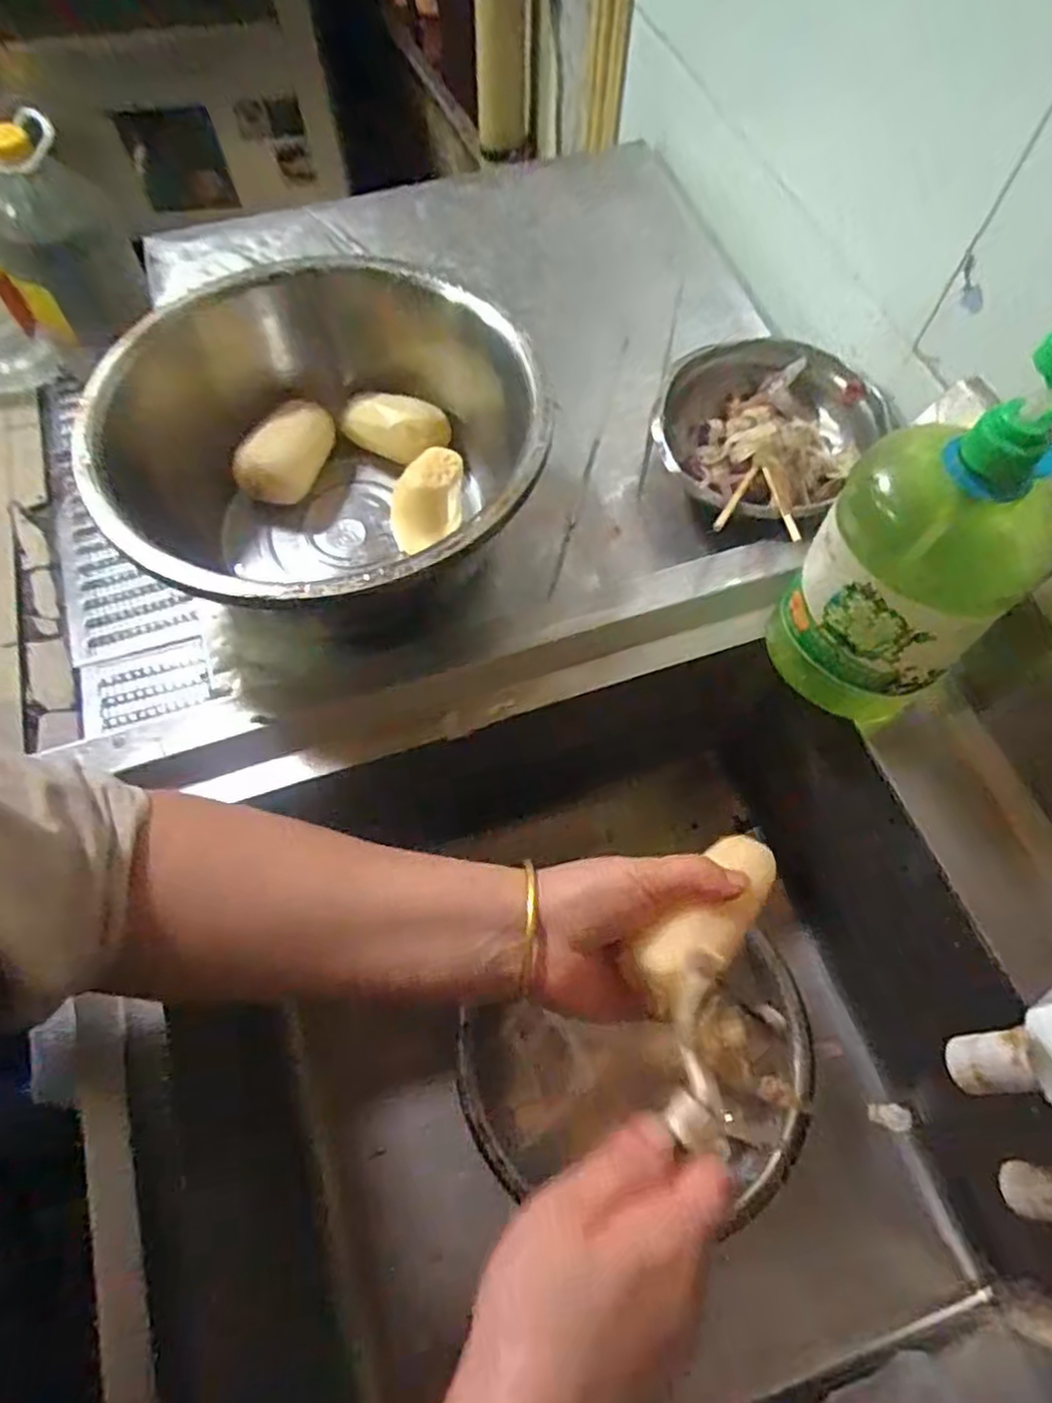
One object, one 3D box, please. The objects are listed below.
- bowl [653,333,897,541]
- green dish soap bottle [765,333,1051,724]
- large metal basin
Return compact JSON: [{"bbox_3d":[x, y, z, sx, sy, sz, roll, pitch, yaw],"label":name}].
[{"bbox_3d":[0.206,-0.240,0.642,0.195,0.058,0.173,-38,71,-17],"label":"bowl"},{"bbox_3d":[0.233,-0.085,0.428,0.107,0.268,0.077,21,66,8],"label":"green dish soap bottle"},{"bbox_3d":[-0.150,-0.184,0.576,0.304,0.152,0.322,0,65,-1],"label":"large metal basin"}]

